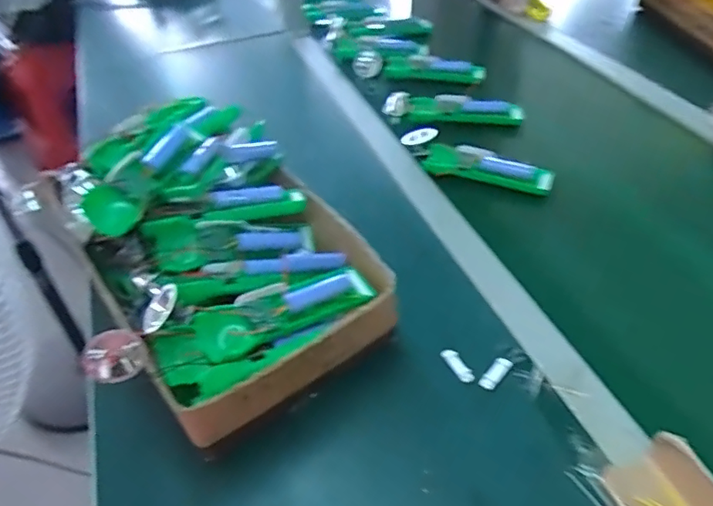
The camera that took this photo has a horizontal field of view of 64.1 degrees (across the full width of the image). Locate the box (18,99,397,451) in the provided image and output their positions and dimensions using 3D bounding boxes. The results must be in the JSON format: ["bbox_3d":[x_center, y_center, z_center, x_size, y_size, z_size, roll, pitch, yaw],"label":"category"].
[{"bbox_3d":[-0.155,-0.020,0.578,0.241,0.112,0.385,-23,46,-21],"label":"box"}]

